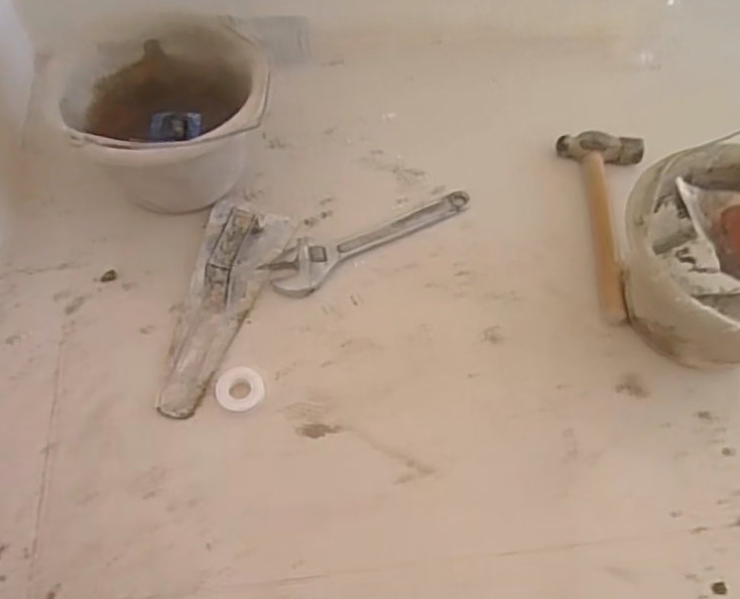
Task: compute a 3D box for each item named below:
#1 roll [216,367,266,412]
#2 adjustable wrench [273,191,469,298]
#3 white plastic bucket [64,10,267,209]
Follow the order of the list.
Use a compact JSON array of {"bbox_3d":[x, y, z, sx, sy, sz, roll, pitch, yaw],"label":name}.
[{"bbox_3d":[-0.145,0.100,0.729,0.050,0.016,0.049,1,59,-1],"label":"roll"},{"bbox_3d":[0.003,-0.090,0.854,0.293,0.017,0.073,-29,64,-18],"label":"adjustable wrench"},{"bbox_3d":[-0.247,-0.225,0.836,0.225,0.170,0.234,1,59,-1],"label":"white plastic bucket"}]

